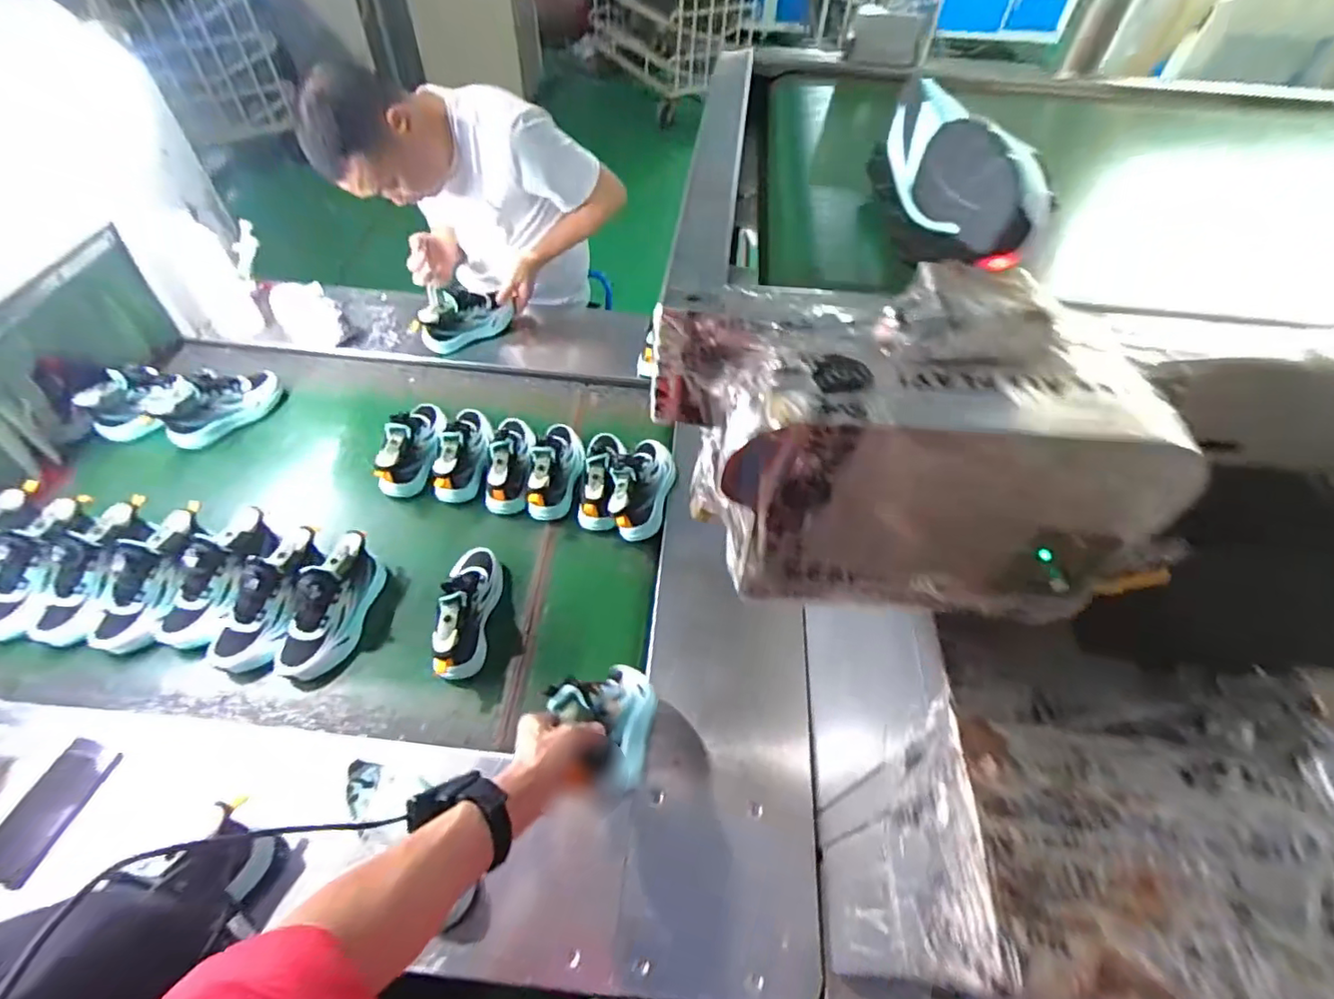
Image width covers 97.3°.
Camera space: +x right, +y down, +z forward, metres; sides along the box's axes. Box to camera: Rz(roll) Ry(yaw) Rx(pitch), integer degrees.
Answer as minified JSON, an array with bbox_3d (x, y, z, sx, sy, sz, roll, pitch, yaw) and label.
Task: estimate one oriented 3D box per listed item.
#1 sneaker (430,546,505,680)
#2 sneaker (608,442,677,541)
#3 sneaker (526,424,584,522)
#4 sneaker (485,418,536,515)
[{"bbox_3d":[-0.312,0.155,0.903,0.083,0.136,0.238,2,39,-2],"label":"sneaker"},{"bbox_3d":[-0.042,-0.027,1.060,0.095,0.104,0.221,13,54,7],"label":"sneaker"},{"bbox_3d":[-0.202,-0.069,1.081,0.080,0.108,0.211,4,53,0],"label":"sneaker"},{"bbox_3d":[-0.286,-0.077,1.077,0.087,0.107,0.213,-2,53,-5],"label":"sneaker"}]

